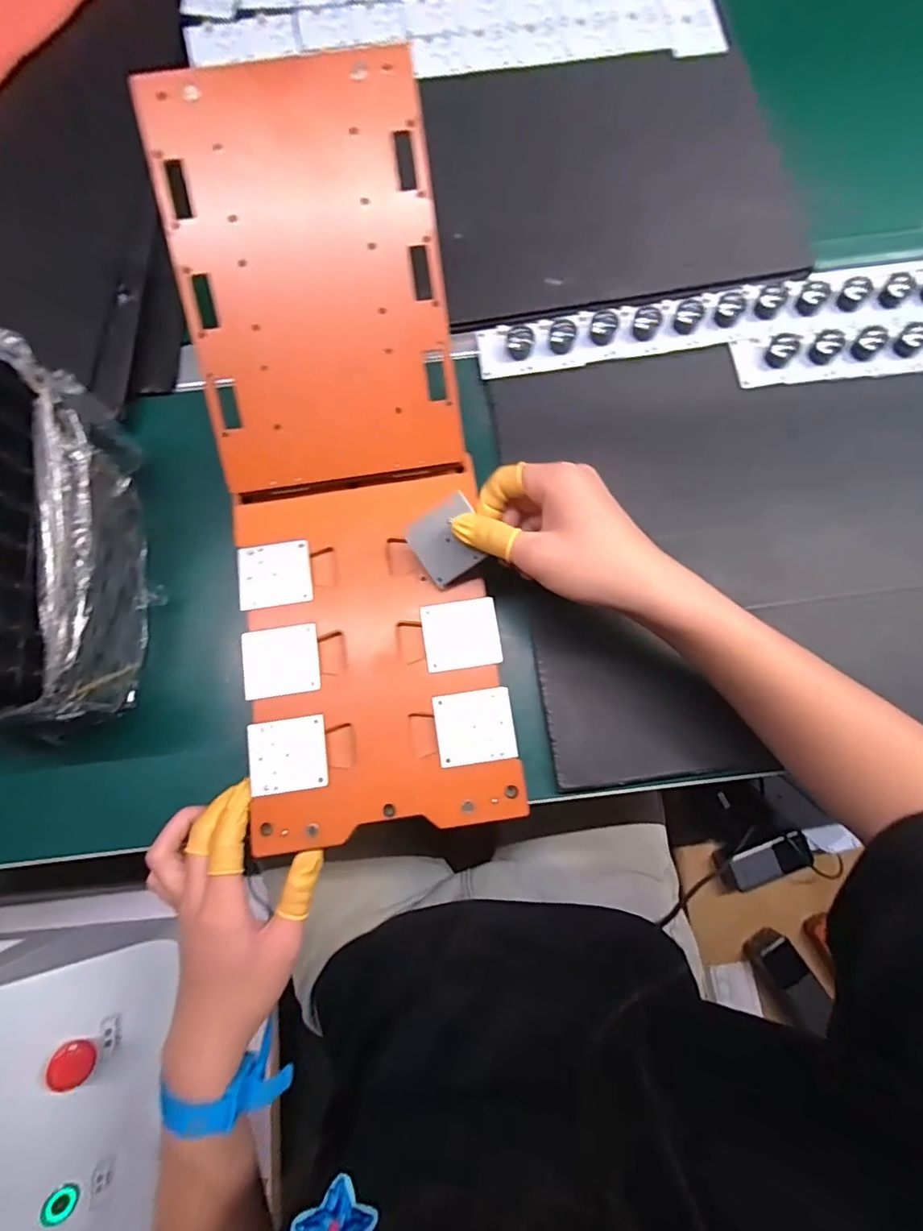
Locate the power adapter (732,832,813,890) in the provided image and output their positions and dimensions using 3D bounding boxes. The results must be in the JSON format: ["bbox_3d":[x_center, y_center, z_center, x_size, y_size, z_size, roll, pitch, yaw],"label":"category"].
[{"bbox_3d":[0.476,0.378,0.814,0.118,0.027,0.046,-33,79,13],"label":"power adapter"}]

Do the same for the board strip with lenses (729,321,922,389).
[{"bbox_3d":[0.361,-0.215,0.411,0.281,0.014,0.040,-6,79,0],"label":"board strip with lenses"}]

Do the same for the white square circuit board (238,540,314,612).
[{"bbox_3d":[-0.126,-0.028,0.356,0.048,0.004,0.045,-8,78,0],"label":"white square circuit board"}]

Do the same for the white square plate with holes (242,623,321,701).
[{"bbox_3d":[-0.118,0.030,0.344,0.048,0.004,0.044,-8,78,0],"label":"white square plate with holes"}]

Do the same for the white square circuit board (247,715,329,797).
[{"bbox_3d":[-0.109,0.087,0.330,0.047,0.004,0.044,-8,78,0],"label":"white square circuit board"}]

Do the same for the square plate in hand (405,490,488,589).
[{"bbox_3d":[-0.007,-0.047,0.334,0.046,0.005,0.044,-34,100,10],"label":"square plate in hand"}]

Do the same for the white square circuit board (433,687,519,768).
[{"bbox_3d":[0.009,0.070,0.333,0.048,0.004,0.044,-8,78,0],"label":"white square circuit board"}]

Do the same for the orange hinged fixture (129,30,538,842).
[{"bbox_3d":[-0.078,-0.092,0.340,0.163,0.058,0.445,-8,93,0],"label":"orange hinged fixture"}]

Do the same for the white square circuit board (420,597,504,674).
[{"bbox_3d":[0.000,0.013,0.347,0.049,0.004,0.044,-9,78,0],"label":"white square circuit board"}]

